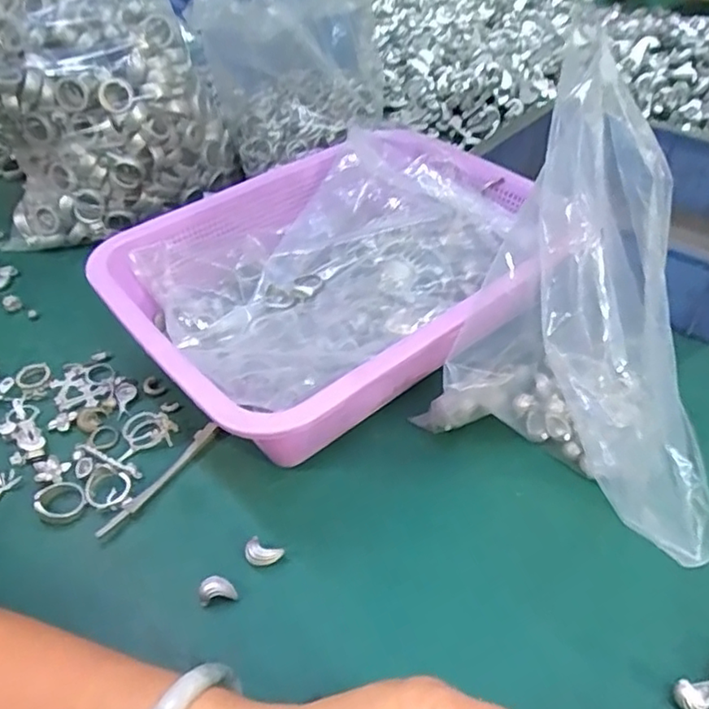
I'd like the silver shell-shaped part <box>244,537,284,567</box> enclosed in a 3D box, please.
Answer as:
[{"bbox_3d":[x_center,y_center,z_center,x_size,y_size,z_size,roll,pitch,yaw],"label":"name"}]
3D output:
[{"bbox_3d":[-0.051,0.109,0.335,0.021,0.009,0.013,17,47,19],"label":"silver shell-shaped part"}]

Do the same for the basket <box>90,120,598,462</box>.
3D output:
[{"bbox_3d":[-0.007,-0.051,0.445,0.297,0.086,0.221,-33,53,-26],"label":"basket"}]

